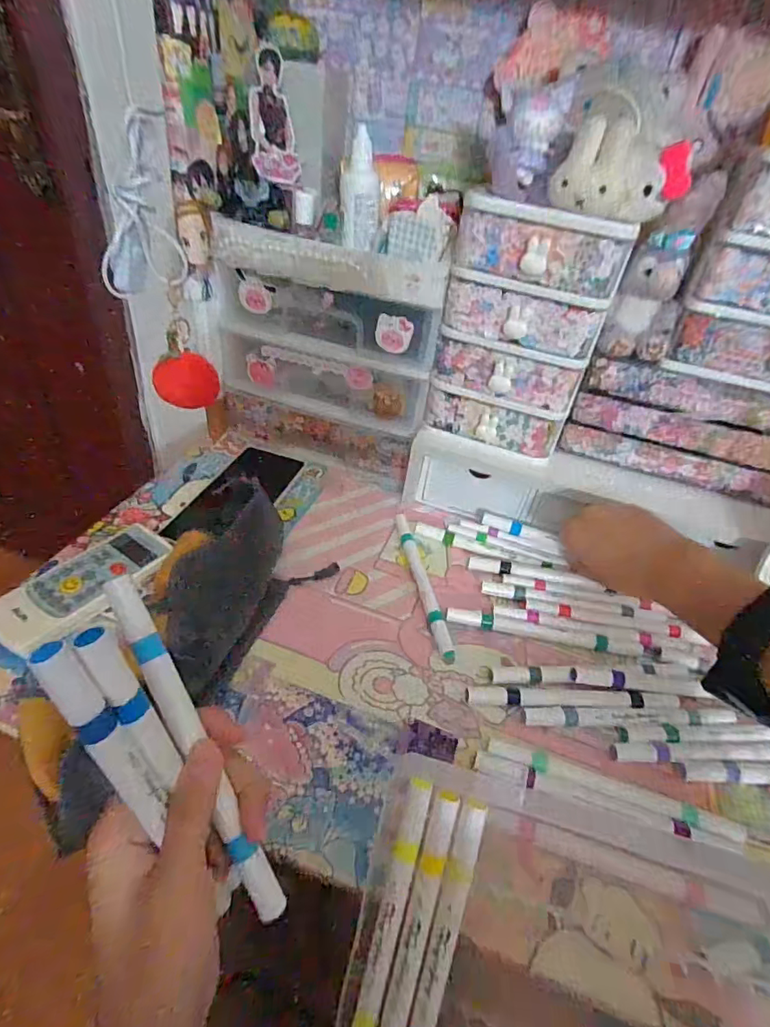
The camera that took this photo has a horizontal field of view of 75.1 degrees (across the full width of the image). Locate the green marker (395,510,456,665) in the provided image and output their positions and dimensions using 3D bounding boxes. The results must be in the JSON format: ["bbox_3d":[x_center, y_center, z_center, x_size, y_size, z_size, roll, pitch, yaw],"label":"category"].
[{"bbox_3d":[0.033,0.059,0.448,0.013,0.009,0.166,-4,42,-13],"label":"green marker"}]

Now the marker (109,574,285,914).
[{"bbox_3d":[-0.083,0.104,0.222,0.012,0.008,0.164,-25,91,-32],"label":"marker"}]

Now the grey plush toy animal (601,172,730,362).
[{"bbox_3d":[0.225,-0.196,0.407,0.053,0.127,0.048,24,42,17],"label":"grey plush toy animal"}]

